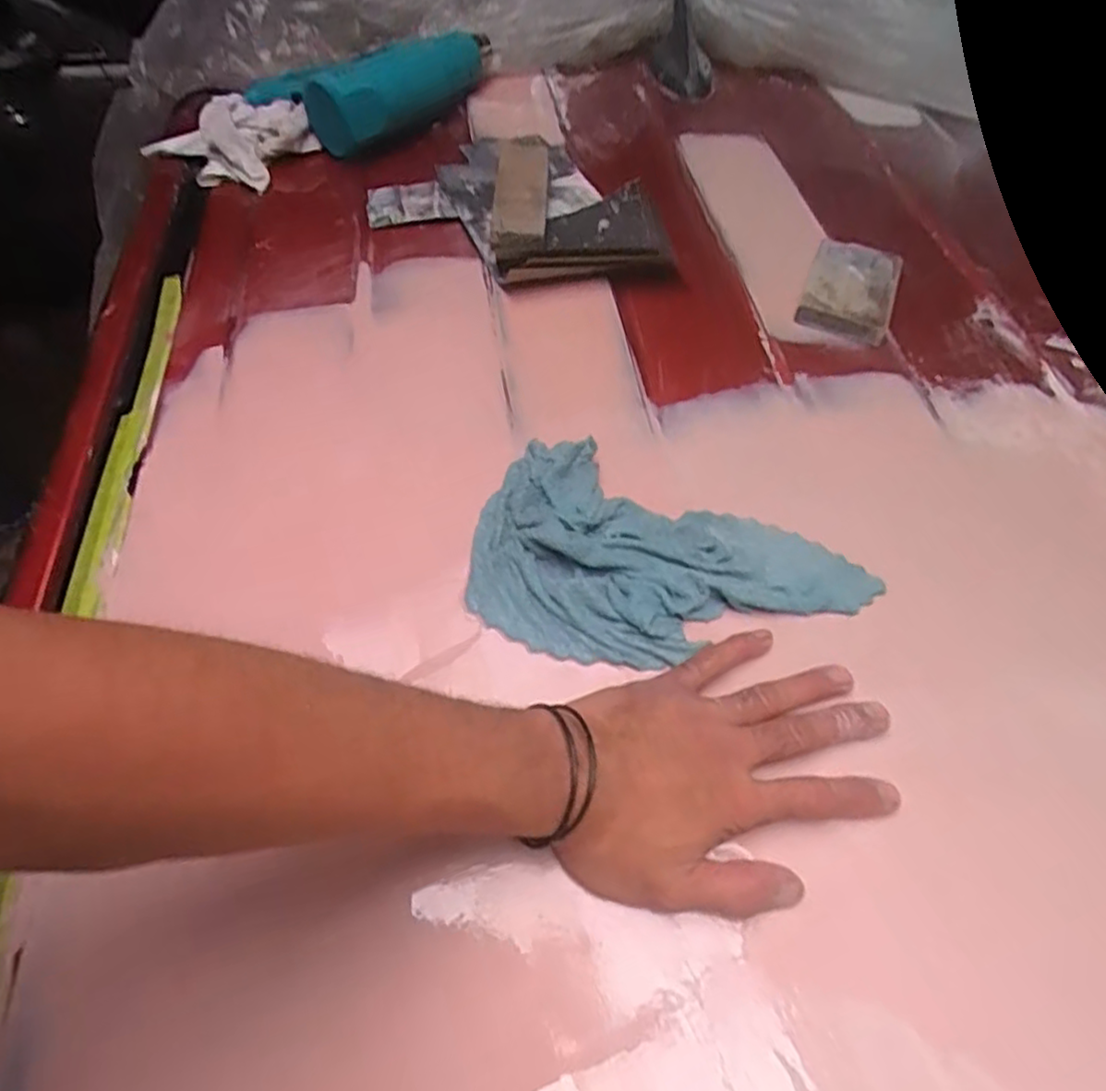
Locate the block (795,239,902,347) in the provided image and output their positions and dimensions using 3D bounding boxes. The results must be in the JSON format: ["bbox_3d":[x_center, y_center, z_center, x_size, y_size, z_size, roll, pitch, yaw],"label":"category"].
[{"bbox_3d":[0.252,-0.215,0.586,0.070,0.025,0.109,20,56,13],"label":"block"}]

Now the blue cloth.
[{"bbox_3d":[0.070,0.015,0.423,0.237,0.026,0.134,18,56,12],"label":"blue cloth"}]

